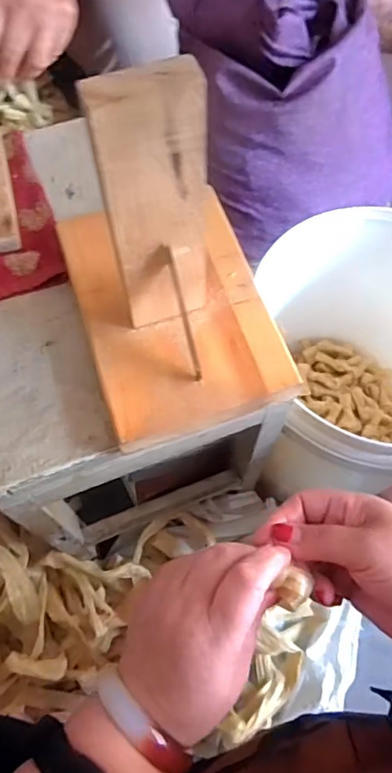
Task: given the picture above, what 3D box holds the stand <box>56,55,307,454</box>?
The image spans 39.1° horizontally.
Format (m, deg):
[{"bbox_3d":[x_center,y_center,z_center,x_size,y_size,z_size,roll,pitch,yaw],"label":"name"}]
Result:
[{"bbox_3d":[-0.018,-0.101,0.353,0.137,0.203,0.202,-17,67,-8],"label":"stand"}]

